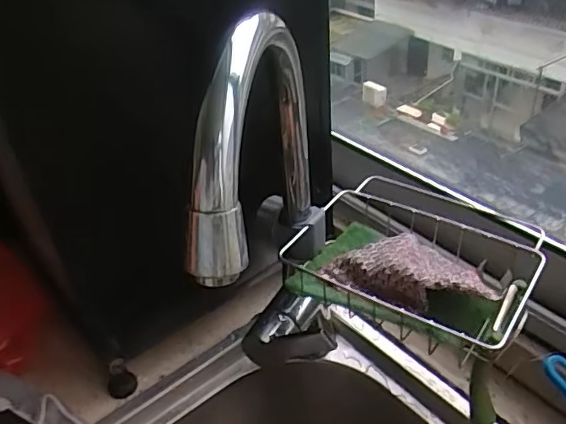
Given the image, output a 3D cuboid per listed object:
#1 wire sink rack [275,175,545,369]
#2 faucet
[{"bbox_3d":[0.107,0.038,0.446,0.179,0.049,0.152,27,48,35],"label":"wire sink rack"},{"bbox_3d":[-0.008,0.019,0.394,0.067,0.279,0.212,-2,38,5],"label":"faucet"}]

